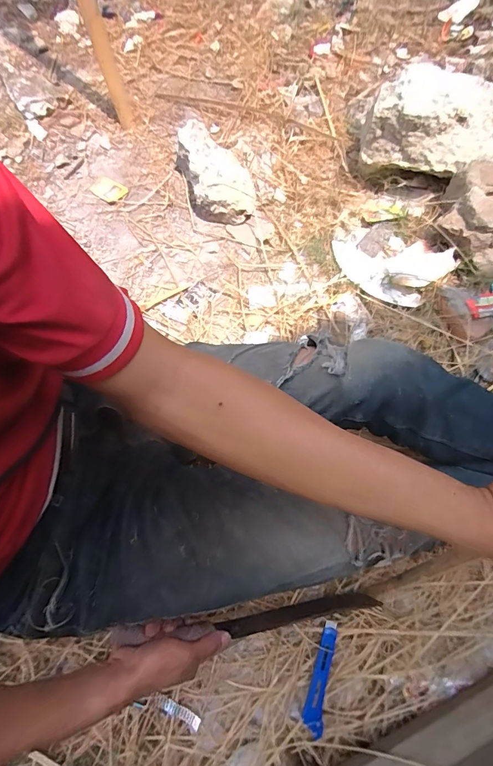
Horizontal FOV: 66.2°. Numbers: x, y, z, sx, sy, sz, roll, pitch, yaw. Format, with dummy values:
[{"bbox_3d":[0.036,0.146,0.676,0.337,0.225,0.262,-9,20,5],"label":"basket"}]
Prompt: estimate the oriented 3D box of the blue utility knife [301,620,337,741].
[{"bbox_3d":[0.113,0.454,0.585,0.029,0.024,0.146,13,69,7],"label":"blue utility knife"}]

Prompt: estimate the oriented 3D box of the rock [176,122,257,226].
[{"bbox_3d":[-0.085,-0.574,1.044,0.167,0.122,0.279,-20,69,-6],"label":"rock"}]

